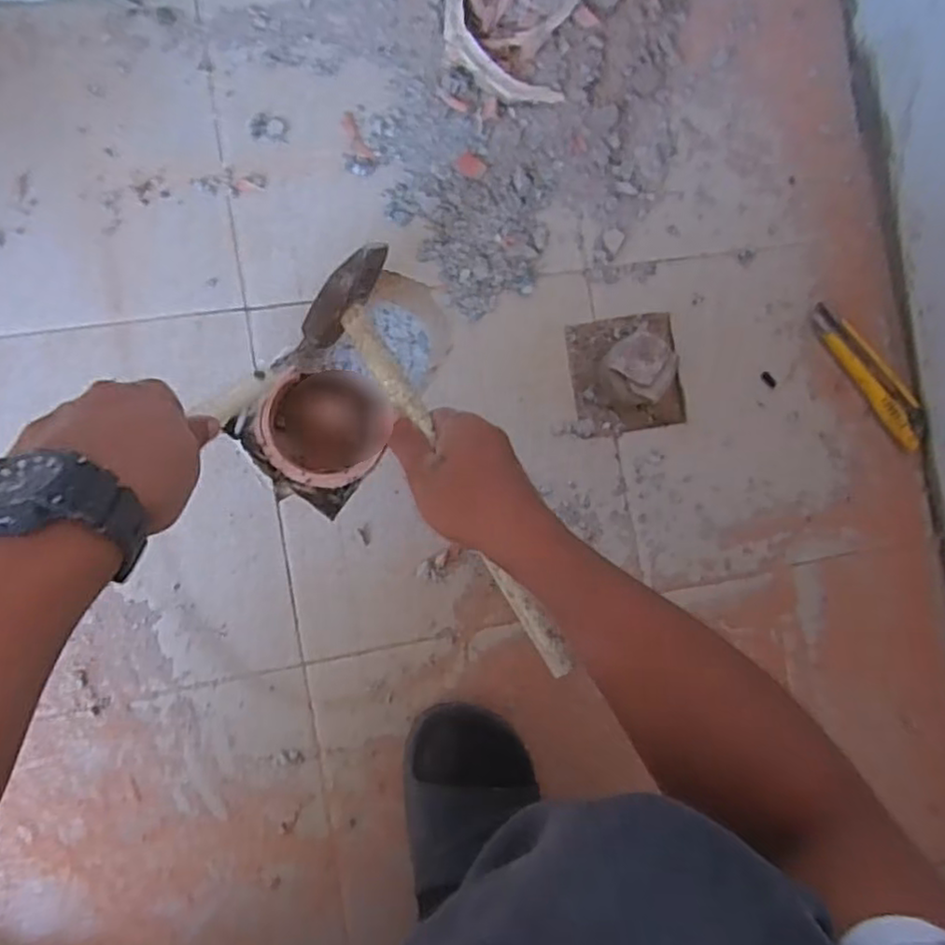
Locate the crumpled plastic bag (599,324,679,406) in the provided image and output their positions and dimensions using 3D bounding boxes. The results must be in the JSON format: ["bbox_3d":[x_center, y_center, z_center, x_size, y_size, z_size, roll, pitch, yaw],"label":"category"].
[{"bbox_3d":[0.143,-0.089,0.585,0.055,0.048,0.057,-41,93,-9],"label":"crumpled plastic bag"}]

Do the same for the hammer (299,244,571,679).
[{"bbox_3d":[-0.022,0.003,0.478,0.072,0.071,0.317,-30,89,-10],"label":"hammer"}]

